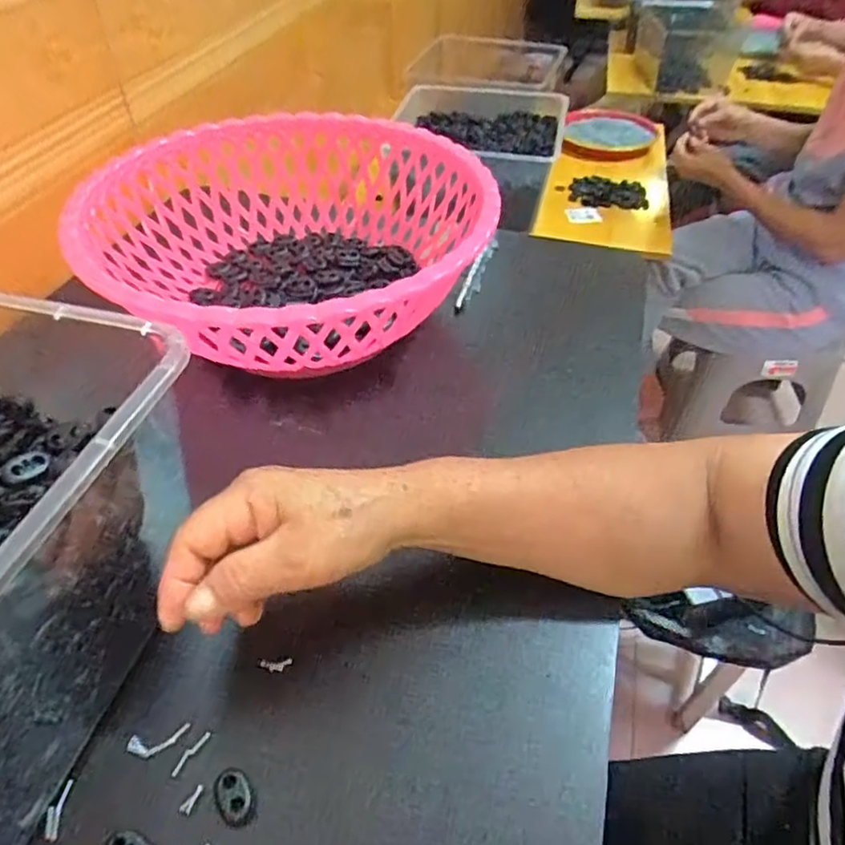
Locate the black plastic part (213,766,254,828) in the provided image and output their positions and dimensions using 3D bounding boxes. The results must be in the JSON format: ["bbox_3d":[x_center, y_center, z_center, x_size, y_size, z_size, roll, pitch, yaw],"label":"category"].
[{"bbox_3d":[-0.083,0.165,0.277,0.016,0.008,0.024,-16,49,-17],"label":"black plastic part"}]

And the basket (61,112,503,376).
[{"bbox_3d":[-0.100,-0.137,0.492,0.295,0.091,0.290,1,46,-1],"label":"basket"}]

